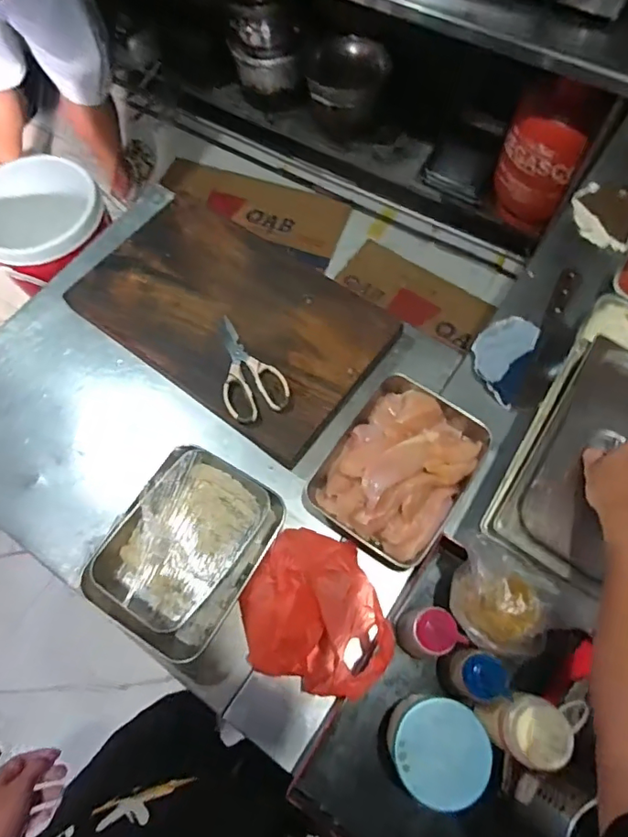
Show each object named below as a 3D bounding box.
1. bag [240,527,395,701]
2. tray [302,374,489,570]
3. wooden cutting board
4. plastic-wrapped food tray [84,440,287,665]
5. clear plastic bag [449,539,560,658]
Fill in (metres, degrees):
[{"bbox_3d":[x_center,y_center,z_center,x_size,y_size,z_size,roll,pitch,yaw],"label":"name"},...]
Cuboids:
[{"bbox_3d":[-0.005,0.251,0.650,0.196,0.155,0.158,39,73,15],"label":"bag"},{"bbox_3d":[0.130,0.069,0.778,0.201,0.054,0.254,34,71,14],"label":"tray"},{"bbox_3d":[-0.142,-0.176,0.892,0.499,0.054,0.302,36,72,14],"label":"wooden cutting board"},{"bbox_3d":[-0.175,0.181,0.729,0.192,0.079,0.255,28,70,12],"label":"plastic-wrapped food tray"},{"bbox_3d":[0.224,0.216,0.618,0.113,0.081,0.117,19,69,8],"label":"clear plastic bag"}]

